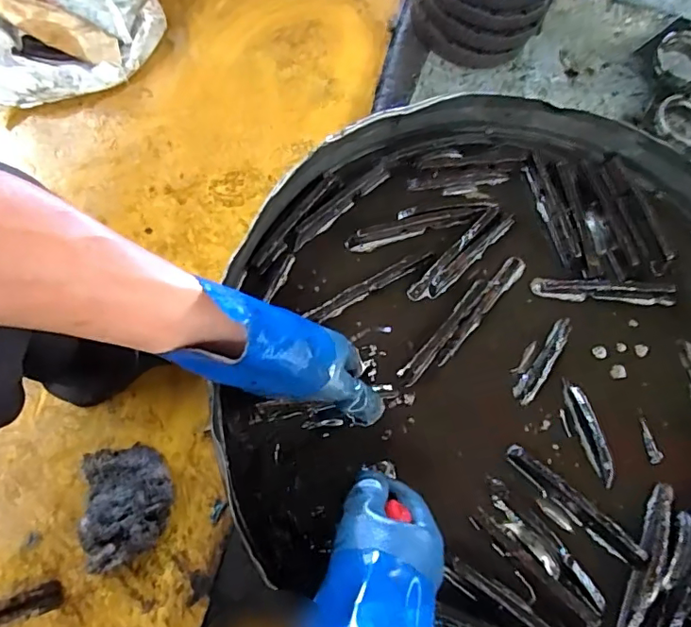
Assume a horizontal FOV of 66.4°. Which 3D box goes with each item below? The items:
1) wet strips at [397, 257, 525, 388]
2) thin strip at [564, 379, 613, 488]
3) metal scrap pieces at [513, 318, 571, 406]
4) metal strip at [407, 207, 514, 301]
[{"bbox_3d":[0.119,0.004,0.529,0.030,0.010,0.183,41,71,10],"label":"wet strips"},{"bbox_3d":[0.232,0.112,0.502,0.021,0.005,0.096,-11,71,-10],"label":"thin strip"},{"bbox_3d":[0.197,0.046,0.522,0.020,0.006,0.102,38,70,9],"label":"metal scrap pieces"},{"bbox_3d":[0.122,-0.061,0.554,0.140,0.009,0.028,-40,78,-18],"label":"metal strip"}]

